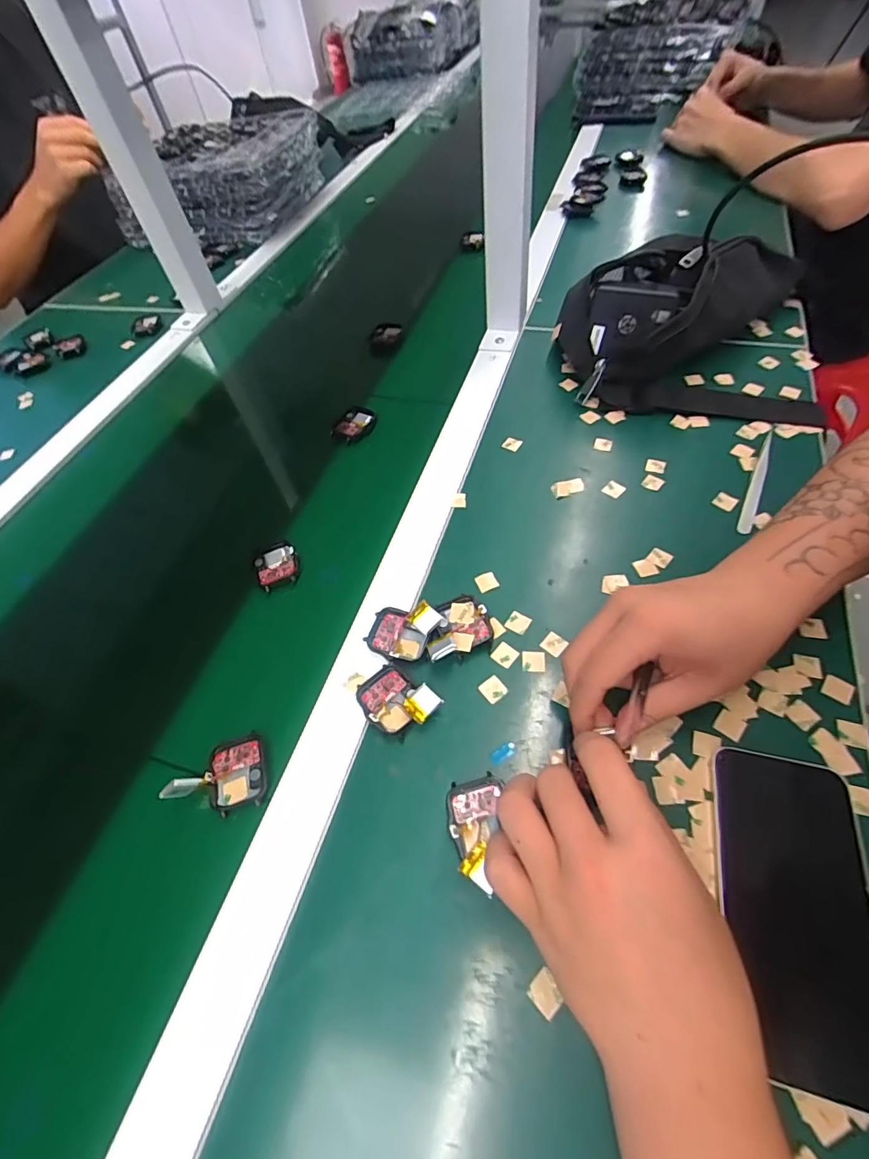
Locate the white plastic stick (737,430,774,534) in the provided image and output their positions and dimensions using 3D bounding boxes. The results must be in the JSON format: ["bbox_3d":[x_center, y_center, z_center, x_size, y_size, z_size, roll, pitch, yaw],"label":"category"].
[{"bbox_3d":[0.279,-0.088,0.417,0.012,0.009,0.131,23,62,20],"label":"white plastic stick"}]

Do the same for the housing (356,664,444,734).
[{"bbox_3d":[-0.026,0.080,0.325,0.055,0.016,0.038,25,63,21],"label":"housing"}]

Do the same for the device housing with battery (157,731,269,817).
[{"bbox_3d":[-0.138,0.125,0.310,0.056,0.020,0.045,-19,57,-5],"label":"device housing with battery"}]

